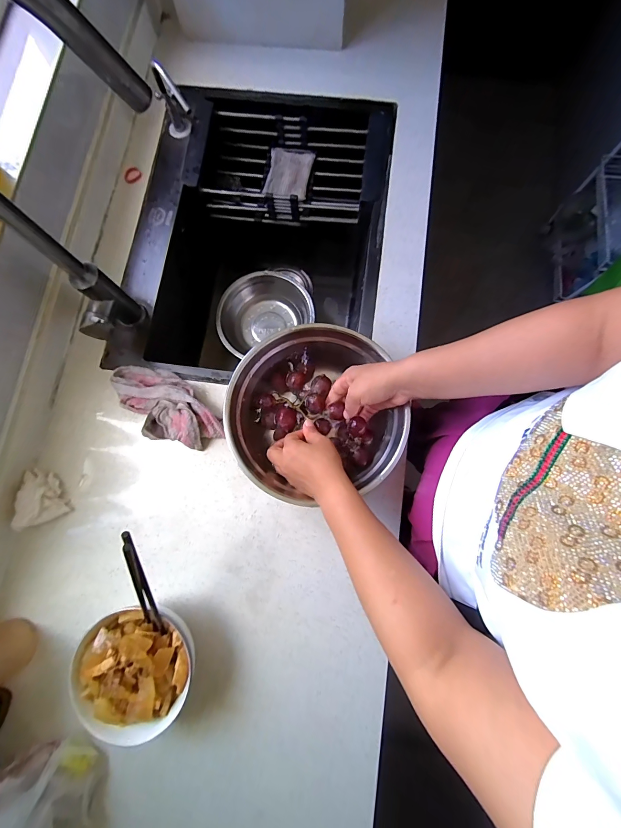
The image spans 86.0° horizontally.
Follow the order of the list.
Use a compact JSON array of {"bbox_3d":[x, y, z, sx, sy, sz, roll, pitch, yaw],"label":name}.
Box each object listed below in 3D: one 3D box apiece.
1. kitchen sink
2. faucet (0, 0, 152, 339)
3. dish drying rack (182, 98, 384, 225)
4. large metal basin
[{"bbox_3d":[-0.092,-0.323,0.715,0.447,0.233,0.597,8,80,2],"label":"kitchen sink"},{"bbox_3d":[-0.243,-0.218,0.378,0.211,0.419,0.056,-33,81,-5],"label":"faucet"},{"bbox_3d":[-0.042,-0.506,0.674,0.371,0.090,0.215,8,80,2],"label":"dish drying rack"},{"bbox_3d":[0.001,-0.001,0.495,0.239,0.079,0.234,0,80,0],"label":"large metal basin"}]

